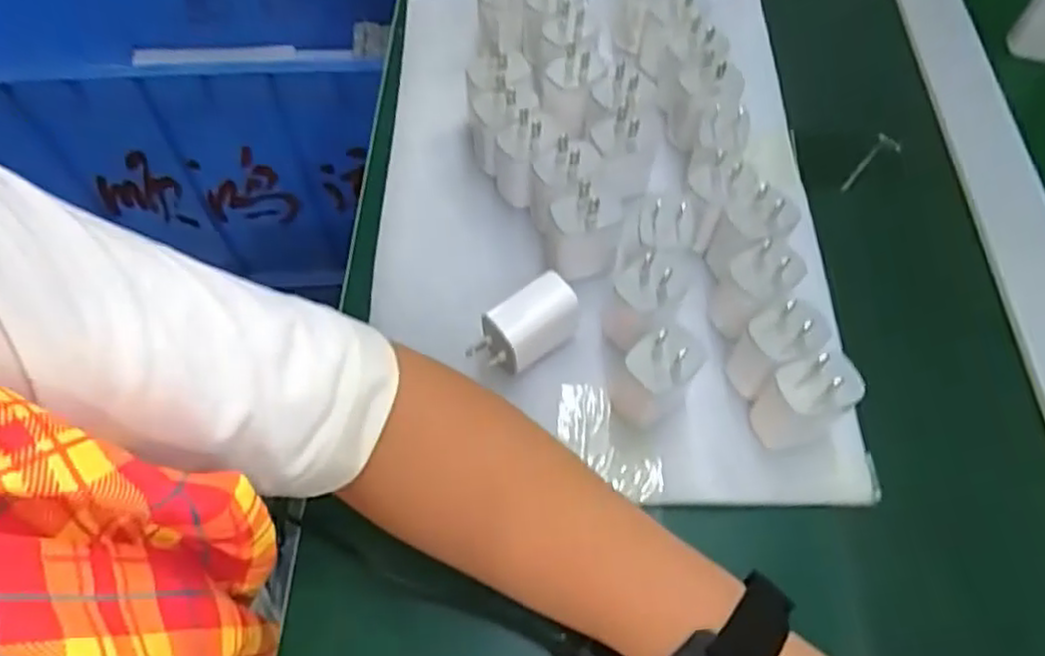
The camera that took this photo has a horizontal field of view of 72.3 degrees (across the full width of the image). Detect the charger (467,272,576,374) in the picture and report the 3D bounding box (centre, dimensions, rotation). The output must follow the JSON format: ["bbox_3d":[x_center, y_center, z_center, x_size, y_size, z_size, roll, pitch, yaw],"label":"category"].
[{"bbox_3d":[0.001,-0.001,0.390,0.057,0.033,0.028,-35,66,-19],"label":"charger"}]

